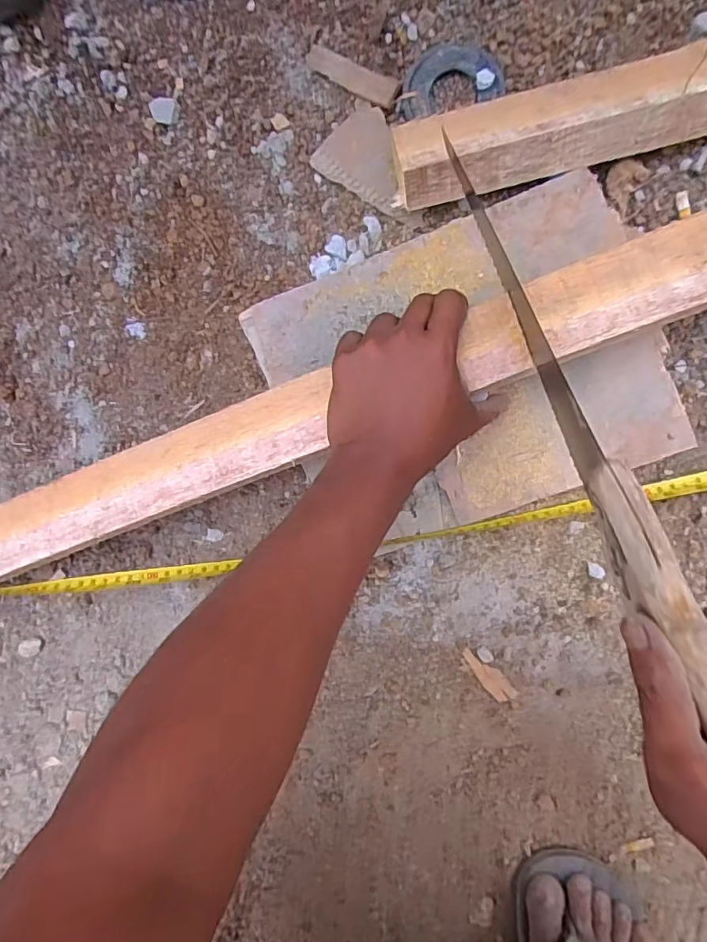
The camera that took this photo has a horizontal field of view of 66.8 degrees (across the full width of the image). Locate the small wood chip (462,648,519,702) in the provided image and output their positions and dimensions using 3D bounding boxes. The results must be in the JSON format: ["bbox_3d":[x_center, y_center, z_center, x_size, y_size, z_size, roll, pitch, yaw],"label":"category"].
[{"bbox_3d":[0.118,0.178,0.467,0.019,0.004,0.057,-42,87,7],"label":"small wood chip"}]

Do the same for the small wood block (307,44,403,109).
[{"bbox_3d":[-0.001,-0.345,0.468,0.084,0.010,0.021,27,95,5],"label":"small wood block"}]

